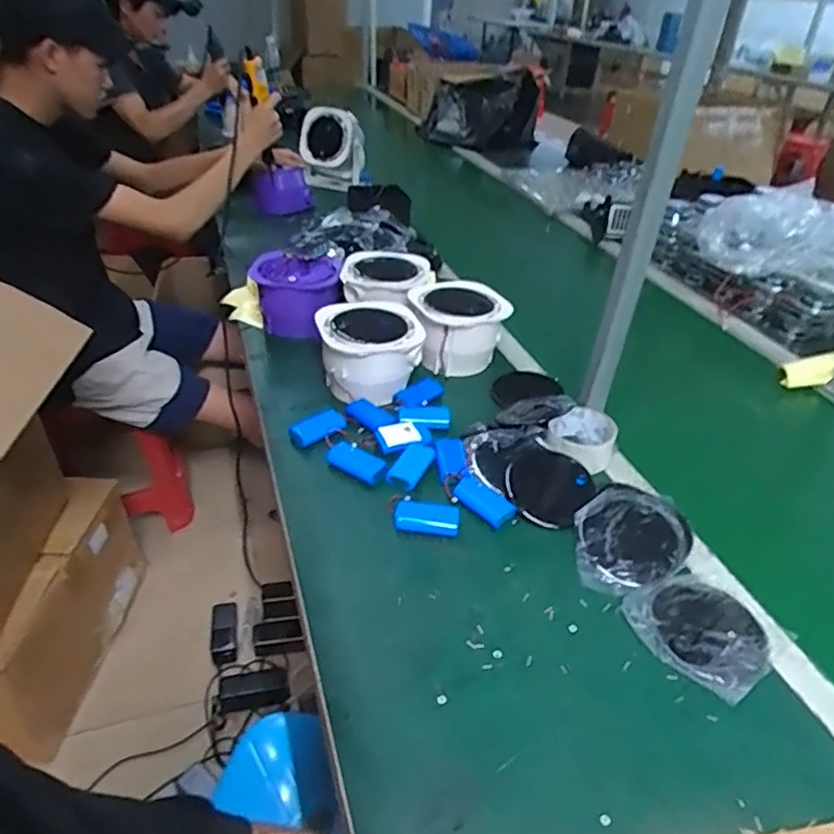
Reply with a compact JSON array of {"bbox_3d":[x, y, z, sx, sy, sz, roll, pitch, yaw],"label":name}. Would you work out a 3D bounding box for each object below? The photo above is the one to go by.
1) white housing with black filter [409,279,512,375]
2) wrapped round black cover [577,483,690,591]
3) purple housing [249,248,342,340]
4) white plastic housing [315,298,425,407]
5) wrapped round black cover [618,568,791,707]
[{"bbox_3d":[0.063,-0.141,0.962,0.143,0.084,0.145,-2,35,-6],"label":"white housing with black filter"},{"bbox_3d":[0.223,0.128,0.665,0.140,0.027,0.107,-26,44,-34],"label":"wrapped round black cover"},{"bbox_3d":[-0.192,-0.190,1.014,0.138,0.099,0.108,-2,35,-6],"label":"purple housing"},{"bbox_3d":[-0.068,-0.100,0.889,0.138,0.085,0.149,-5,36,-10],"label":"white plastic housing"},{"bbox_3d":[0.273,0.194,0.590,0.125,0.010,0.119,2,35,-1],"label":"wrapped round black cover"}]

